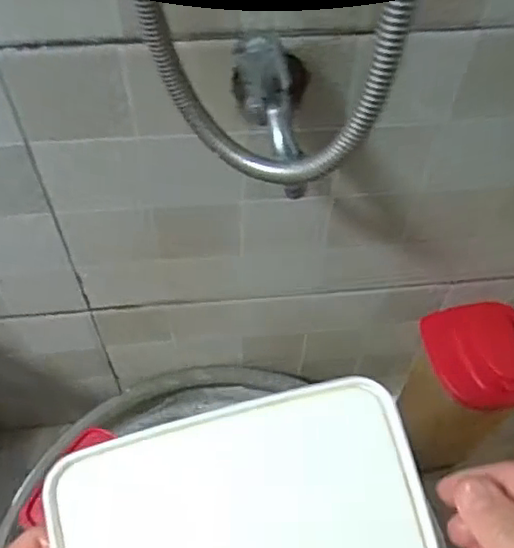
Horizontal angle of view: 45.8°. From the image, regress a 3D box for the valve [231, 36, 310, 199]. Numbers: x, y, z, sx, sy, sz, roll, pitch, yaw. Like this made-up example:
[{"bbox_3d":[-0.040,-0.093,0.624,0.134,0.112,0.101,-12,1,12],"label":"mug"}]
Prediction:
[{"bbox_3d":[0.009,-0.105,0.379,0.047,0.073,0.061,2,55,-1],"label":"valve"}]

